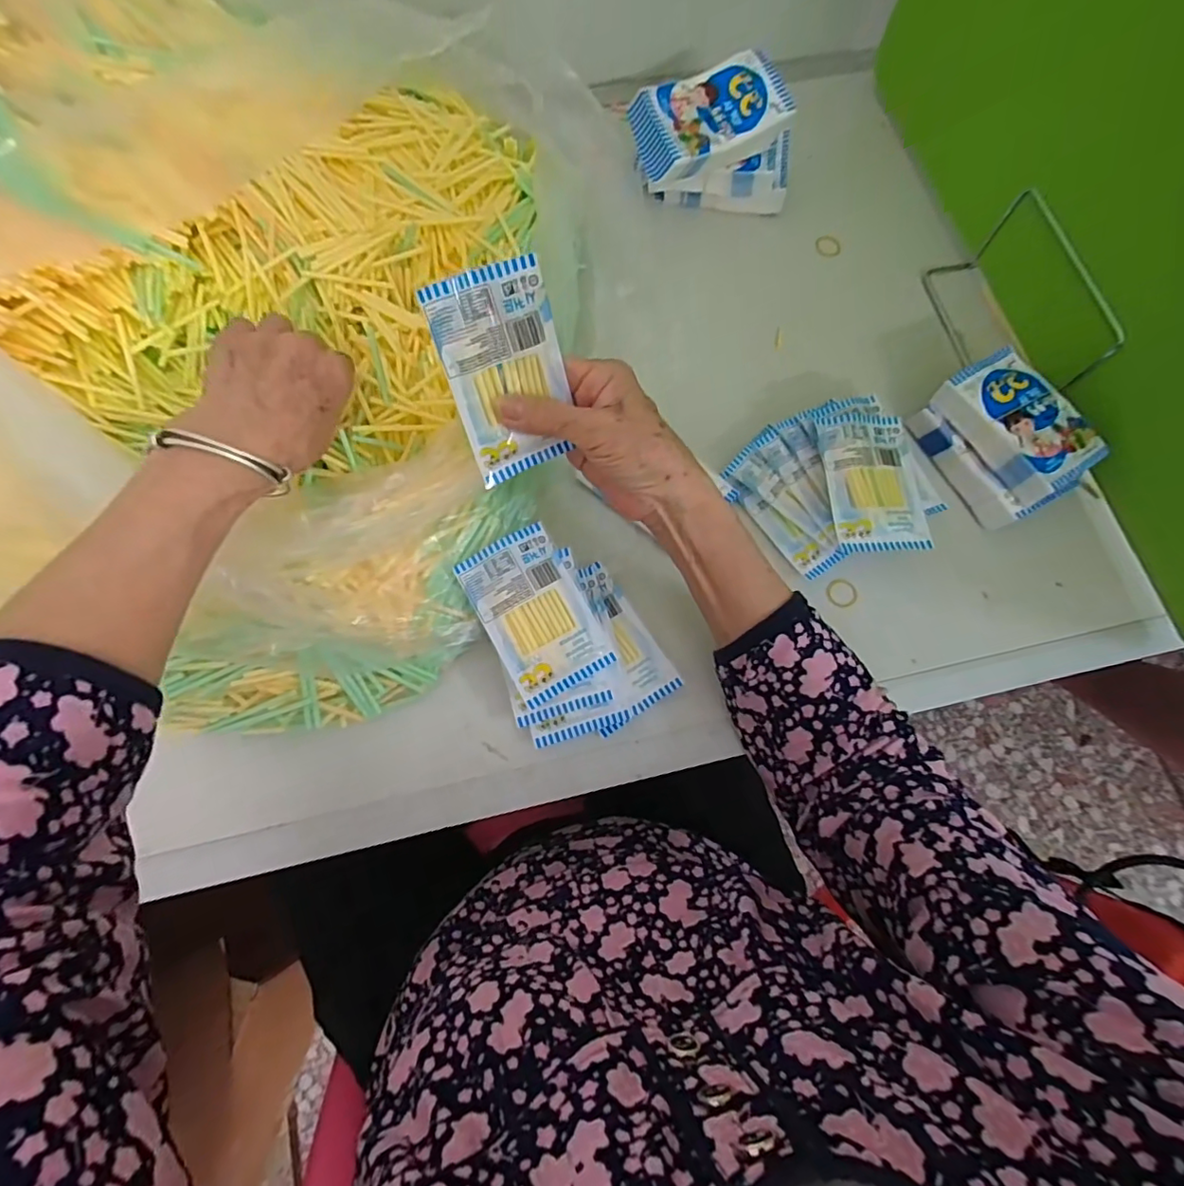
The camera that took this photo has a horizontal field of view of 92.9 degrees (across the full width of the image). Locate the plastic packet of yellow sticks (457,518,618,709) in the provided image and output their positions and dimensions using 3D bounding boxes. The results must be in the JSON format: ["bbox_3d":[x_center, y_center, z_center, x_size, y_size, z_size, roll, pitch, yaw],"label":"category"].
[{"bbox_3d":[-0.037,0.013,0.365,0.063,0.008,0.104,-29,89,-9],"label":"plastic packet of yellow sticks"}]

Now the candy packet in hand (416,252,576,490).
[{"bbox_3d":[-0.045,-0.116,0.303,0.062,0.103,0.009,-23,36,-12],"label":"candy packet in hand"}]

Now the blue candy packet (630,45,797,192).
[{"bbox_3d":[0.092,-0.381,0.453,0.119,0.036,0.074,-25,77,-7],"label":"blue candy packet"}]

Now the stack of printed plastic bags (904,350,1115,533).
[{"bbox_3d":[0.308,-0.117,0.421,0.087,0.046,0.110,-33,78,-8],"label":"stack of printed plastic bags"}]

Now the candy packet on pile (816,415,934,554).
[{"bbox_3d":[0.201,-0.080,0.402,0.067,0.011,0.104,-3,74,-4],"label":"candy packet on pile"}]

